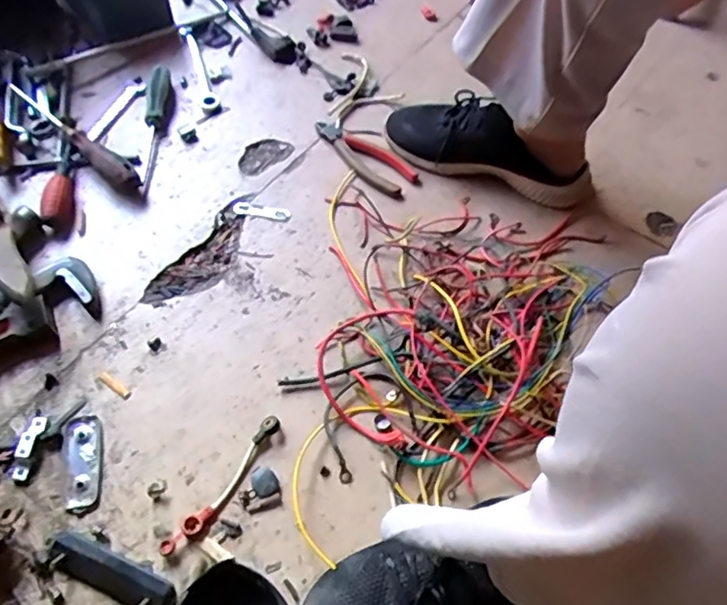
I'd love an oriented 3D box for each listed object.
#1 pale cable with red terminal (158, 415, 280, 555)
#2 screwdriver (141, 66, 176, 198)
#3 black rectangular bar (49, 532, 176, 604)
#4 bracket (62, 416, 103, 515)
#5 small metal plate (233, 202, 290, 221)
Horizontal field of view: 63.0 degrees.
[{"bbox_3d":[-0.120,0.157,0.514,0.019,0.011,0.140,32,63,16],"label":"pale cable with red terminal"},{"bbox_3d":[-0.254,-0.219,0.727,0.030,0.029,0.205,-3,59,-4],"label":"screwdriver"},{"bbox_3d":[-0.202,0.215,0.470,0.111,0.020,0.027,22,61,11],"label":"black rectangular bar"},{"bbox_3d":[-0.247,0.141,0.525,0.031,0.004,0.085,-14,60,-10],"label":"bracket"},{"bbox_3d":[-0.118,-0.104,0.683,0.066,0.007,0.016,9,62,2],"label":"small metal plate"}]

